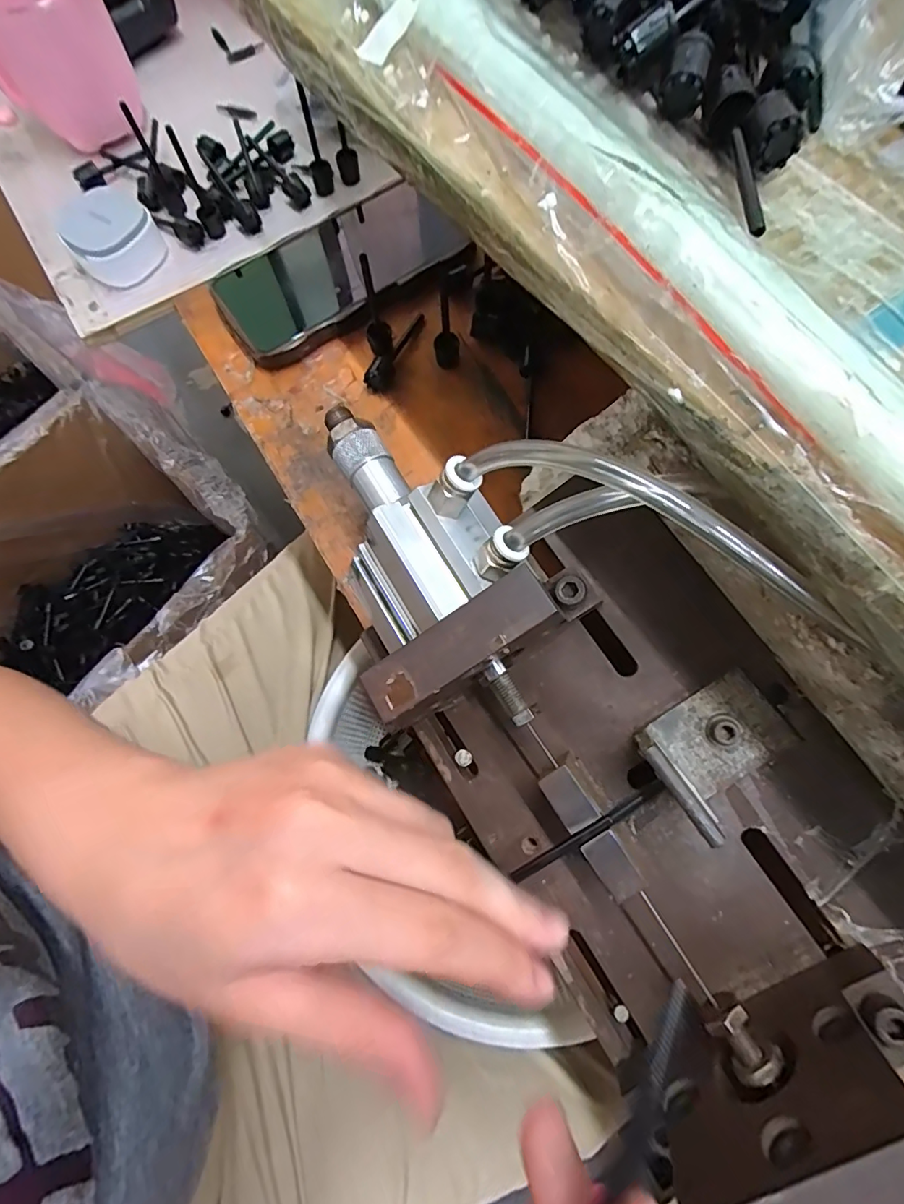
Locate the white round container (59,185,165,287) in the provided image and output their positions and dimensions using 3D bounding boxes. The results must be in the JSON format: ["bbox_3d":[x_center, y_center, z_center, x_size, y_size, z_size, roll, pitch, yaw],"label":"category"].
[{"bbox_3d":[-0.231,-0.249,0.347,0.055,0.031,0.060,0,74,1],"label":"white round container"}]

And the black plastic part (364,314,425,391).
[{"bbox_3d":[-0.035,-0.159,0.318,0.012,0.016,0.061,23,76,8],"label":"black plastic part"}]

